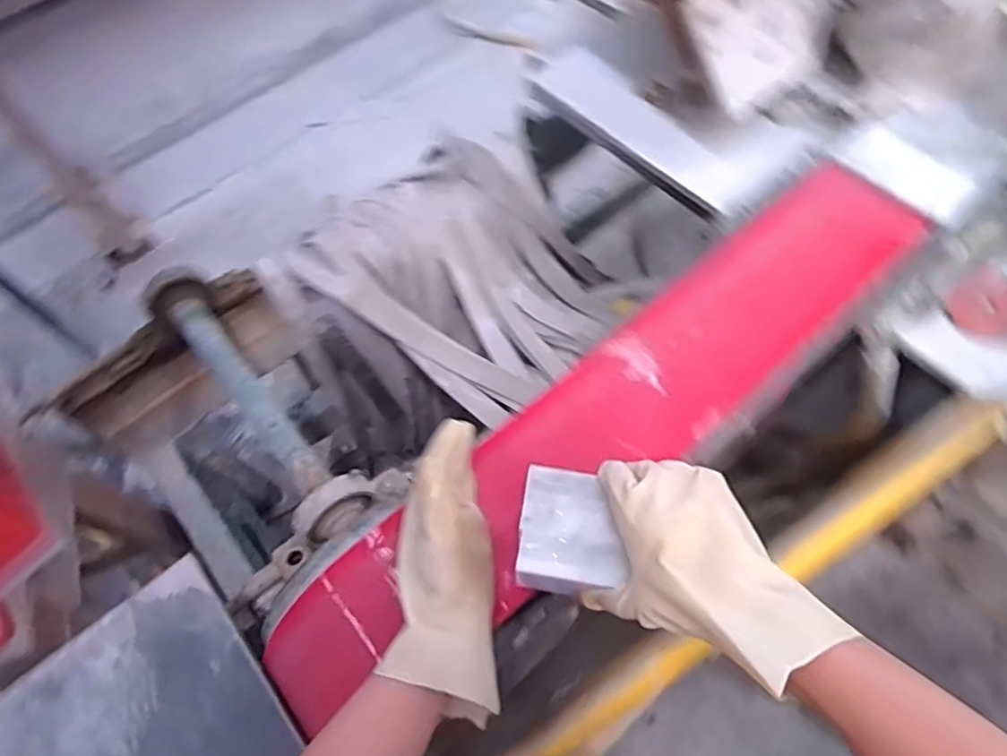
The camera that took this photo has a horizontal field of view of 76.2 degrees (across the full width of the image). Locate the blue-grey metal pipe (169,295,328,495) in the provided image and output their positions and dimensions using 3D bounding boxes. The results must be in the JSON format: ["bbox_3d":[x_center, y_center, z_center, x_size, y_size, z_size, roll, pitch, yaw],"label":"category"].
[{"bbox_3d":[-0.330,0.019,0.828,0.038,0.036,0.356,-38,66,-15],"label":"blue-grey metal pipe"}]

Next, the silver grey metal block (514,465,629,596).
[{"bbox_3d":[0.049,0.111,0.463,0.072,0.025,0.081,5,63,6],"label":"silver grey metal block"}]

